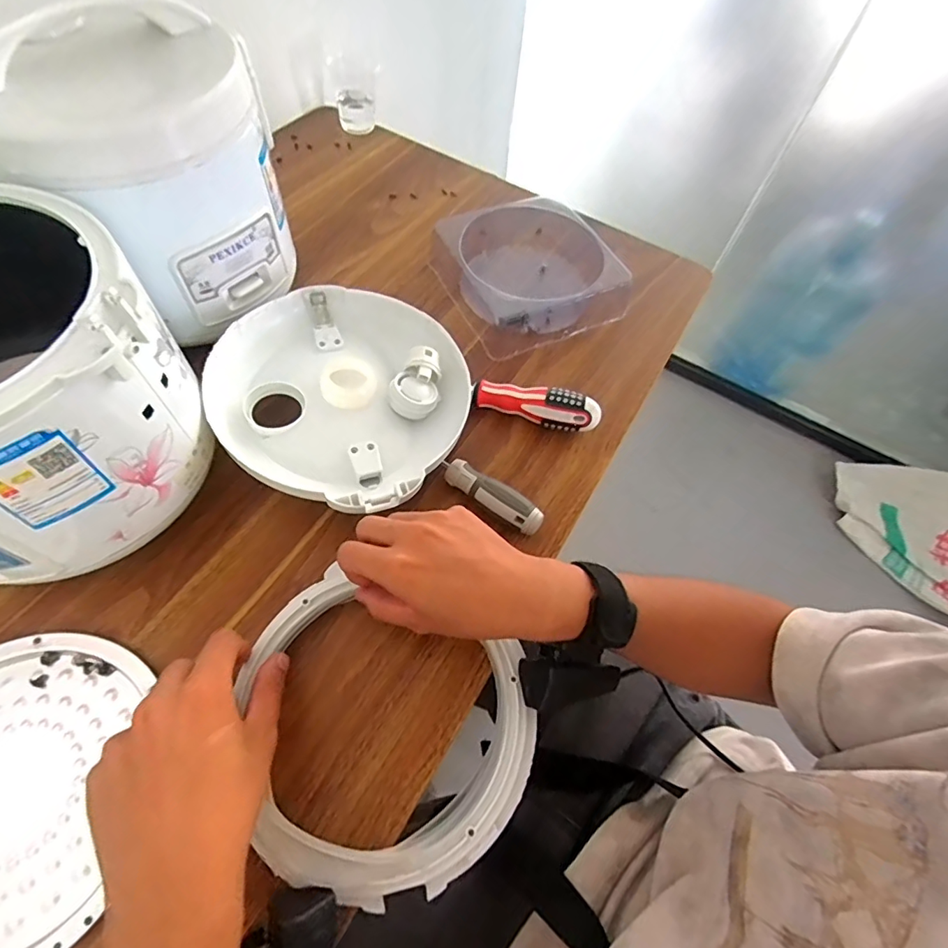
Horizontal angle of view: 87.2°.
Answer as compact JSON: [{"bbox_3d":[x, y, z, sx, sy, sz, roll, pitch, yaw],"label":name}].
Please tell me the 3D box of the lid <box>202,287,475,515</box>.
[{"bbox_3d":[-0.107,-0.065,0.427,0.200,0.062,0.193,2,59,-4],"label":"lid"}]

